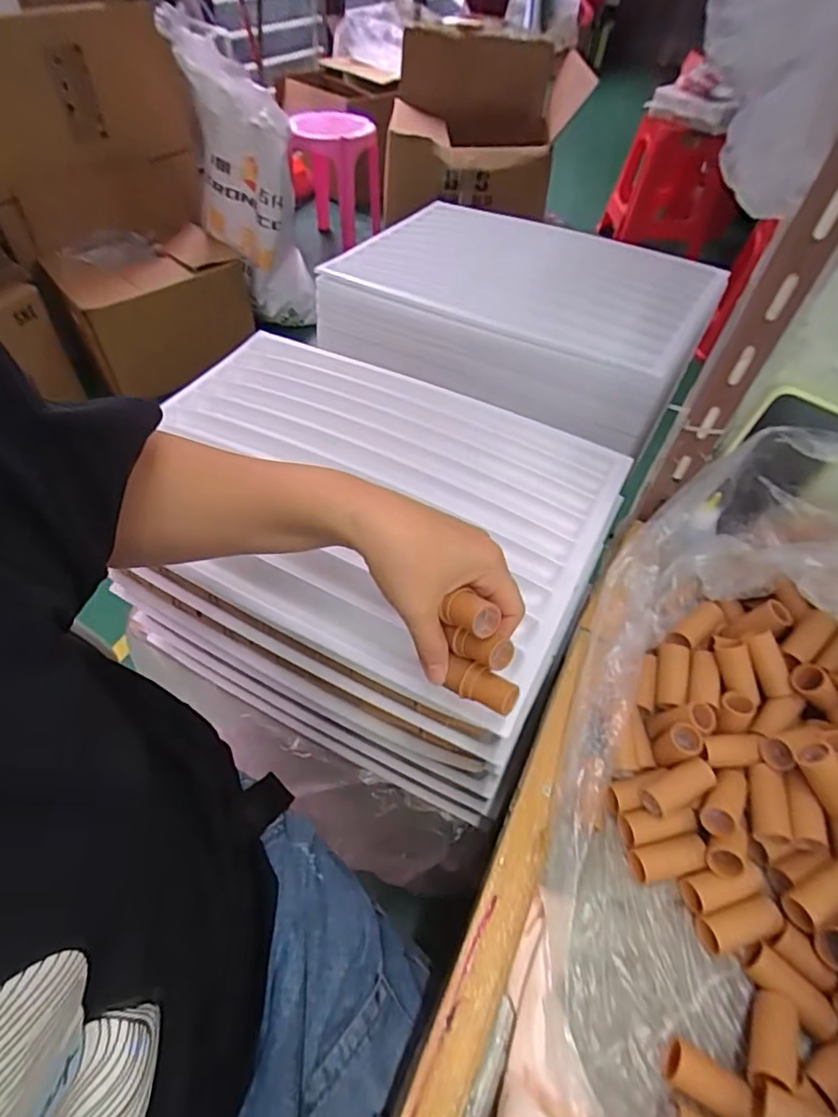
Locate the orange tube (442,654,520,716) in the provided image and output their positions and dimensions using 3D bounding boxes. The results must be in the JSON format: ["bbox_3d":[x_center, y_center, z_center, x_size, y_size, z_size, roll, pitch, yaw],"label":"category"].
[{"bbox_3d":[0.039,0.079,0.345,0.045,0.017,0.019,23,59,18],"label":"orange tube"}]

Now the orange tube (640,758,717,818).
[{"bbox_3d":[0.170,0.150,0.363,0.048,0.019,0.020,-25,58,-14],"label":"orange tube"}]

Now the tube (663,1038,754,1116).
[{"bbox_3d":[0.151,0.275,0.290,0.040,0.015,0.022,24,59,18],"label":"tube"}]

